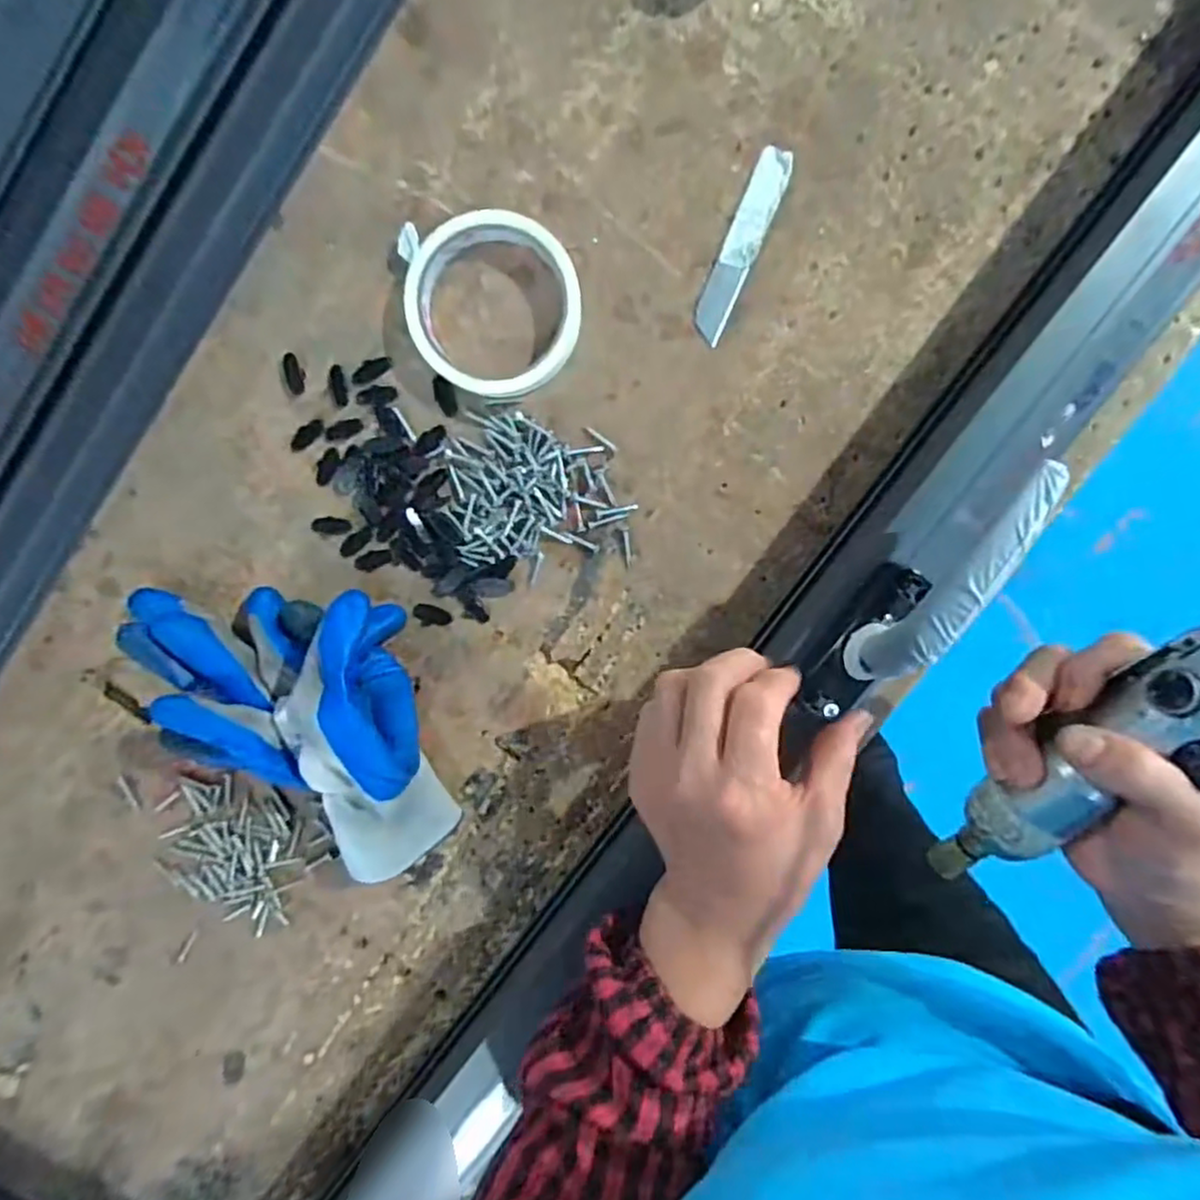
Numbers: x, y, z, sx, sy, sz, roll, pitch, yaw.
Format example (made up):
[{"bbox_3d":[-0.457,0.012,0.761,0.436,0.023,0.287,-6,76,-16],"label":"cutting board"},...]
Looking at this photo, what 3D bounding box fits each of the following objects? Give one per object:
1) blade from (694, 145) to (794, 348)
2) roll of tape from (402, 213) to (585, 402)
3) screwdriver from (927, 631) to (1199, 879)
[{"bbox_3d":[0.079,-0.197,0.376,0.019,0.005,0.104,23,99,-3],"label":"blade"},{"bbox_3d":[-0.058,-0.161,0.373,0.093,0.018,0.093,0,99,0],"label":"roll of tape"},{"bbox_3d":[0.240,0.062,0.298,0.035,0.042,0.258,26,126,-4],"label":"screwdriver"}]

